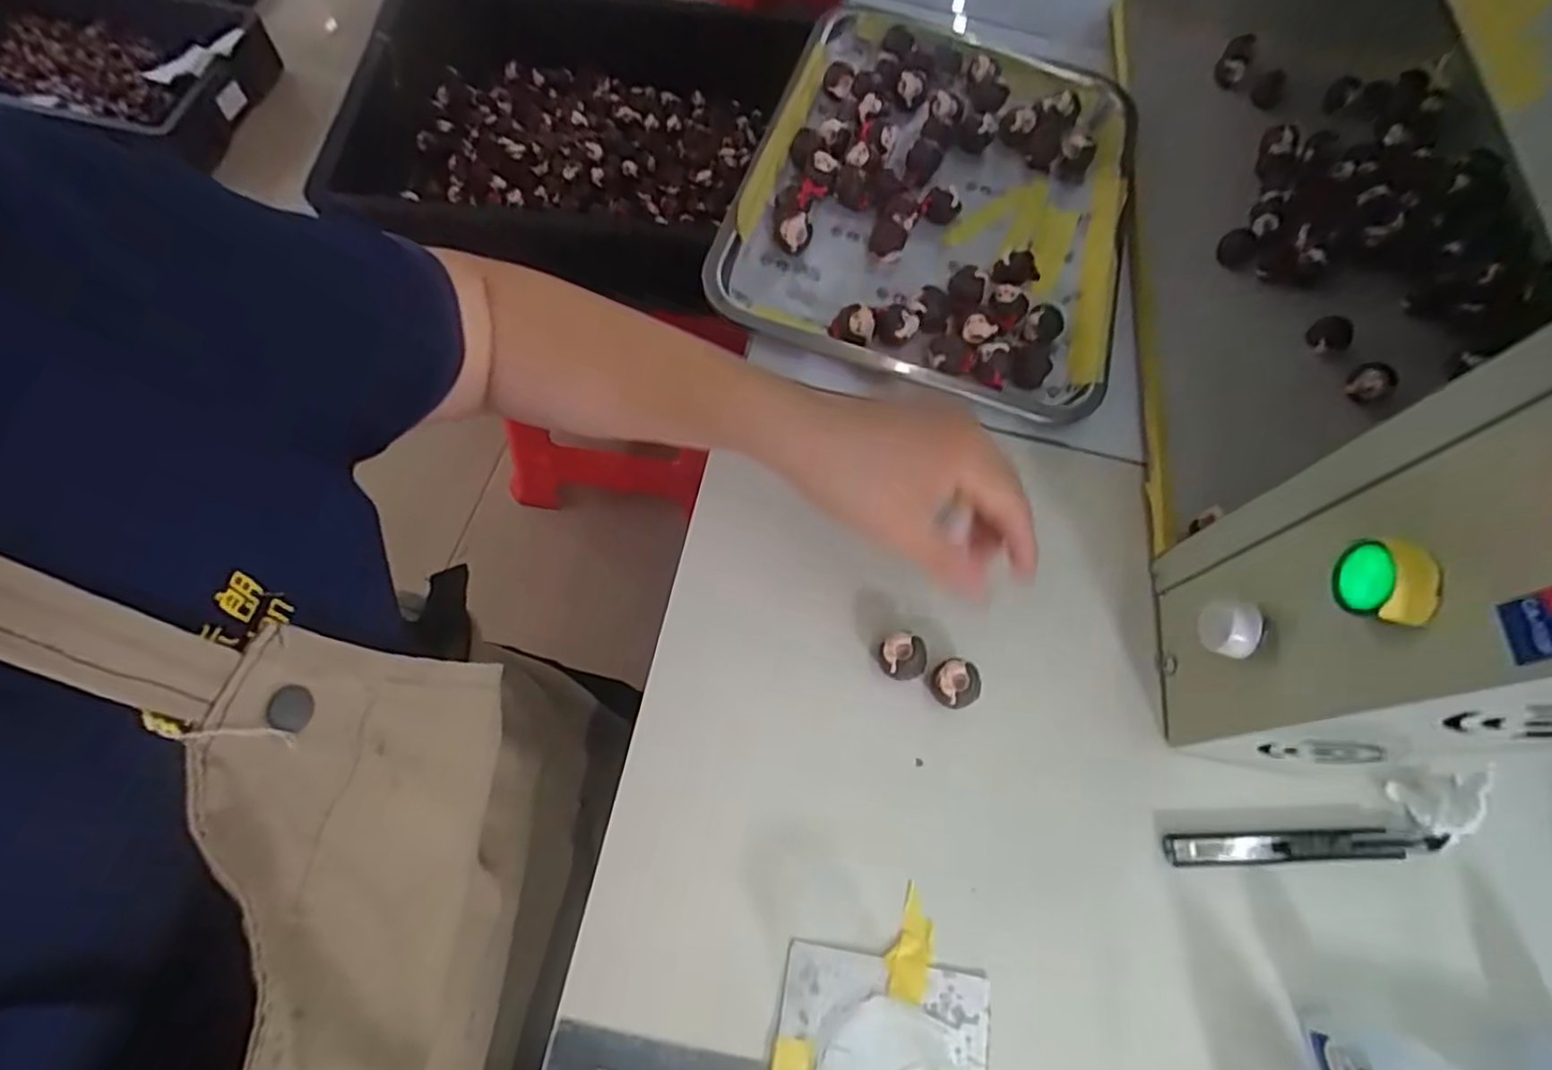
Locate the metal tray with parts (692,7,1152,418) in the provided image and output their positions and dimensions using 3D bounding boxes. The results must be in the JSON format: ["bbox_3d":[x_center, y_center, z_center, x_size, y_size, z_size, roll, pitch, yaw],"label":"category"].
[{"bbox_3d":[0.119,-0.247,0.503,0.268,0.040,0.356,15,65,0],"label":"metal tray with parts"}]

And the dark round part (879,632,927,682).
[{"bbox_3d":[0.064,0.064,0.360,0.023,0.021,0.022,2,66,-6],"label":"dark round part"}]

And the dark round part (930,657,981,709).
[{"bbox_3d":[0.091,0.077,0.358,0.024,0.020,0.023,2,66,-6],"label":"dark round part"}]

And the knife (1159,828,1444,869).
[{"bbox_3d":[0.263,0.155,0.347,0.146,0.011,0.014,1,66,-6],"label":"knife"}]

